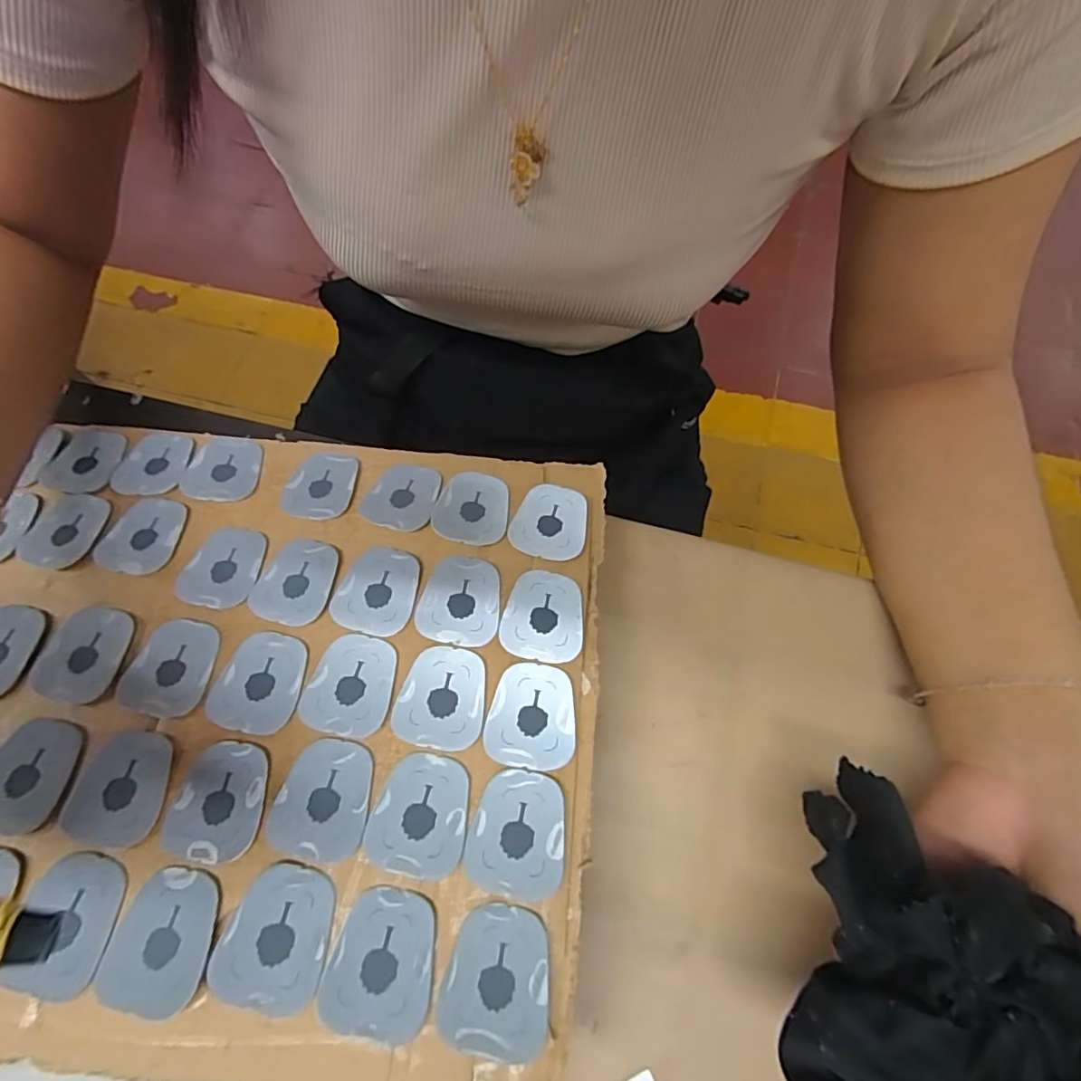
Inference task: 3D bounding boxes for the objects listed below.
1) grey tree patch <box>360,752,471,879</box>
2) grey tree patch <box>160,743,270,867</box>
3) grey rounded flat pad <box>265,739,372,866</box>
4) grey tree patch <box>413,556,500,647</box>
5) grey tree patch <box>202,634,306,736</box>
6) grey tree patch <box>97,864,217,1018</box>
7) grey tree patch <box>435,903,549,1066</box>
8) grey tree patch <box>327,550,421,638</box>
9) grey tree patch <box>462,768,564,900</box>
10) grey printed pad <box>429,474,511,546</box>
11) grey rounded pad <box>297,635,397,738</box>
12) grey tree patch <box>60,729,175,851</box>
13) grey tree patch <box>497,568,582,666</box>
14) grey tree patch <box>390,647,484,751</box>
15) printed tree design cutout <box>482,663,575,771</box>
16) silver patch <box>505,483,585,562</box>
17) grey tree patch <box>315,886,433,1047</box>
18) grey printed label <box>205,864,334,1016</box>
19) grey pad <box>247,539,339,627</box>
[{"bbox_3d":[-0.043,0.096,0.195,0.033,0.004,0.038,7,69,6],"label":"grey tree patch"},{"bbox_3d":[-0.117,0.093,0.199,0.034,0.004,0.038,-1,69,3],"label":"grey tree patch"},{"bbox_3d":[-0.078,0.092,0.198,0.033,0.004,0.038,4,69,5],"label":"grey rounded flat pad"},{"bbox_3d":[-0.034,0.025,0.235,0.034,0.004,0.039,8,69,6],"label":"grey tree patch"},{"bbox_3d":[-0.112,0.055,0.219,0.034,0.004,0.038,9,69,7],"label":"grey tree patch"},{"bbox_3d":[-0.123,0.130,0.180,0.033,0.004,0.038,9,69,7],"label":"grey tree patch"},{"bbox_3d":[-0.014,0.139,0.174,0.033,0.004,0.039,7,69,6],"label":"grey tree patch"},{"bbox_3d":[-0.071,0.021,0.238,0.034,0.004,0.038,7,69,6],"label":"grey tree patch"},{"bbox_3d":[-0.009,0.101,0.193,0.033,0.004,0.038,4,69,5],"label":"grey tree patch"},{"bbox_3d":[-0.032,-0.016,0.260,0.033,0.005,0.039,3,69,5],"label":"grey printed pad"},{"bbox_3d":[-0.075,0.056,0.218,0.033,0.004,0.038,10,70,7],"label":"grey rounded pad"},{"bbox_3d":[-0.155,0.090,0.202,0.033,0.004,0.038,-2,68,2],"label":"grey tree patch"},{"bbox_3d":[0.001,0.031,0.232,0.033,0.006,0.039,3,69,4],"label":"grey tree patch"},{"bbox_3d":[-0.038,0.060,0.214,0.033,0.004,0.037,6,69,5],"label":"grey tree patch"},{"bbox_3d":[-0.003,0.067,0.213,0.033,0.004,0.038,7,69,6],"label":"printed tree design cutout"},{"bbox_3d":[0.005,-0.010,0.255,0.033,0.004,0.038,15,70,9],"label":"silver patch"},{"bbox_3d":[-0.051,0.134,0.177,0.033,0.004,0.038,7,69,6],"label":"grey tree patch"},{"bbox_3d":[-0.086,0.128,0.179,0.033,0.005,0.038,7,69,6],"label":"grey printed label"},{"bbox_3d":[-0.107,0.017,0.241,0.034,0.004,0.039,10,70,7],"label":"grey pad"}]

